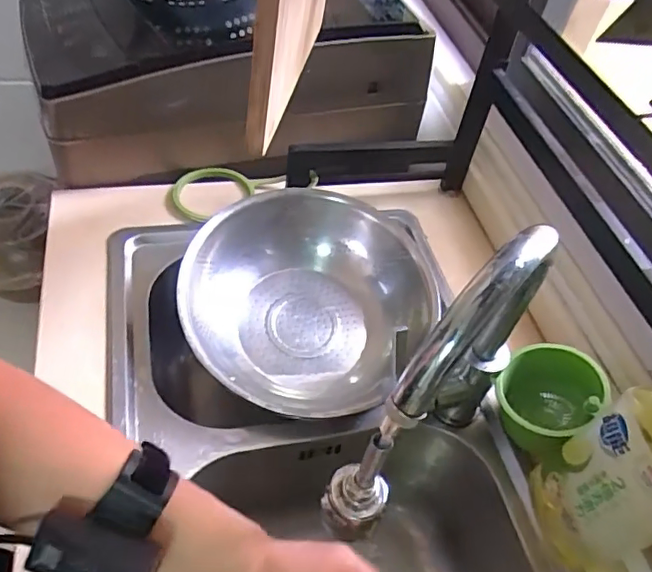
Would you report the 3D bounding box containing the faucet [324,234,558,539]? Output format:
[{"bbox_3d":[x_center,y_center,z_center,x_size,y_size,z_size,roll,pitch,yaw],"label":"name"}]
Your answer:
[{"bbox_3d":[0.092,0.089,0.453,0.229,0.306,0.043,-34,63,-31],"label":"faucet"}]

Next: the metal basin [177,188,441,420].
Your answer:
[{"bbox_3d":[-0.030,0.026,0.676,0.255,0.122,0.278,5,50,-6],"label":"metal basin"}]

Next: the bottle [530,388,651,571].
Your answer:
[{"bbox_3d":[0.256,0.144,0.455,0.082,0.259,0.095,3,50,-7],"label":"bottle"}]

